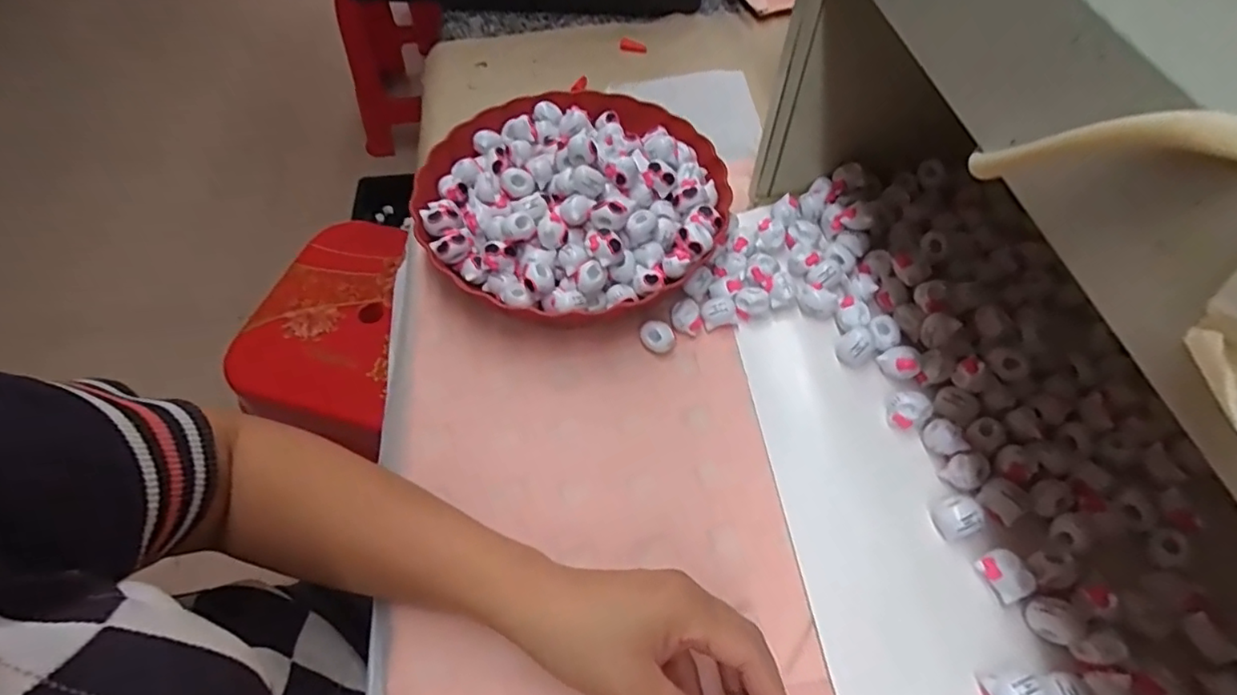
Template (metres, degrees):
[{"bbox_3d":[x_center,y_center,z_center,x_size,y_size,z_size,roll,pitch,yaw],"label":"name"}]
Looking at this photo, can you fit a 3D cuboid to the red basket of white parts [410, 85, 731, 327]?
[{"bbox_3d":[-0.035,-0.130,0.479,0.240,0.069,0.231,0,57,0],"label":"red basket of white parts"}]

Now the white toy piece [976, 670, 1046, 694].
[{"bbox_3d":[0.200,0.175,0.295,0.023,0.017,0.021,-3,57,-2],"label":"white toy piece"}]

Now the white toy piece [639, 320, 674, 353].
[{"bbox_3d":[0.028,-0.008,0.431,0.025,0.015,0.018,10,58,7],"label":"white toy piece"}]

